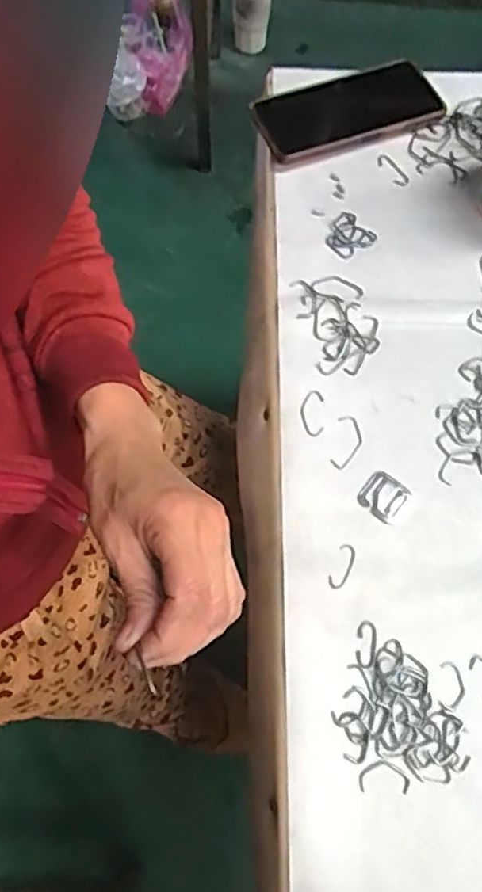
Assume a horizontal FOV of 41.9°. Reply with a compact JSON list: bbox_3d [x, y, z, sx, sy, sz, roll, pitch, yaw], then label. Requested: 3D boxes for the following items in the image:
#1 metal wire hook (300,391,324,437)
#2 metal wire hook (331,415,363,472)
[{"bbox_3d":[0.056,-0.026,0.493,0.018,0.004,0.038,3,71,1],"label":"metal wire hook"},{"bbox_3d":[0.083,-0.002,0.487,0.021,0.004,0.044,11,71,4],"label":"metal wire hook"}]

